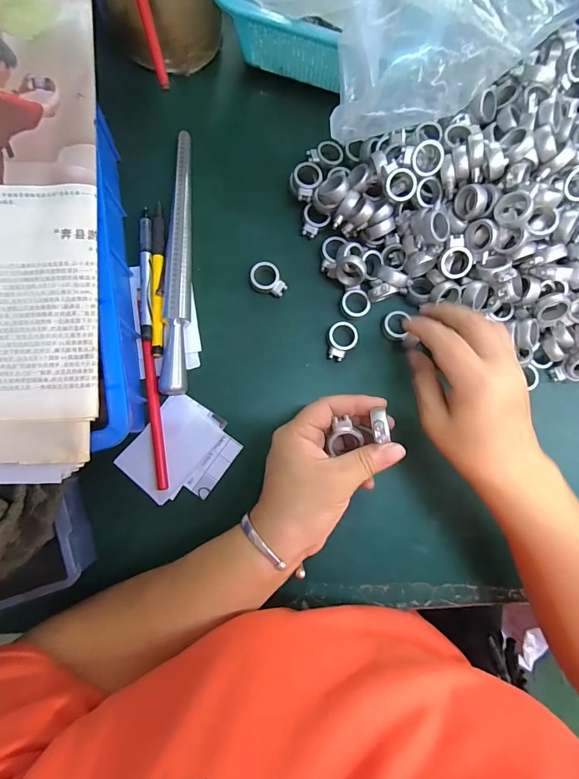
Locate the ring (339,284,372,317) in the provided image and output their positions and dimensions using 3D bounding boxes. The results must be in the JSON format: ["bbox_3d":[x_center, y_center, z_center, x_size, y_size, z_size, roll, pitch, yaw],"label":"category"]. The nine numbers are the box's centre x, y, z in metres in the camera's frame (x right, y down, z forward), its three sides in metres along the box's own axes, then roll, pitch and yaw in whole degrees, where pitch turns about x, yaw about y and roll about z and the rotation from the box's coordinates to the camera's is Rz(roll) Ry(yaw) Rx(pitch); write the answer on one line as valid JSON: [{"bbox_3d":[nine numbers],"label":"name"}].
[{"bbox_3d":[0.059,-0.079,0.335,0.026,0.005,0.029,-2,82,-4],"label":"ring"}]

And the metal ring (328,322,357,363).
[{"bbox_3d":[0.046,-0.043,0.331,0.025,0.009,0.034,18,81,-1],"label":"metal ring"}]

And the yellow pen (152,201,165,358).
[{"bbox_3d":[-0.112,-0.097,0.322,0.010,0.013,0.138,-3,82,-4],"label":"yellow pen"}]

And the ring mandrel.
[{"bbox_3d":[-0.095,-0.113,0.322,0.020,0.021,0.233,0,82,-4],"label":"ring mandrel"}]

